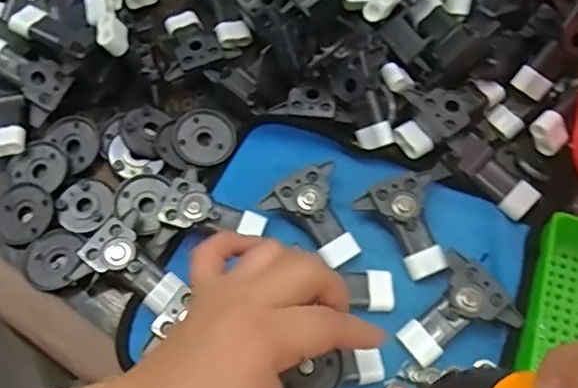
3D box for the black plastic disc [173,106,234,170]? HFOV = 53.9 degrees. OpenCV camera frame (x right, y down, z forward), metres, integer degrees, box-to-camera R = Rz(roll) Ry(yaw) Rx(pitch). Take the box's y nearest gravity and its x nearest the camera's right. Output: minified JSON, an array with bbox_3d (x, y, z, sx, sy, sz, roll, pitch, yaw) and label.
[{"bbox_3d":[-0.060,-0.040,0.400,0.043,0.005,0.043,4,73,-12],"label":"black plastic disc"}]

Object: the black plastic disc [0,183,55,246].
[{"bbox_3d":[-0.178,0.013,0.380,0.039,0.007,0.040,0,67,1],"label":"black plastic disc"}]

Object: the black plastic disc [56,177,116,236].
[{"bbox_3d":[-0.138,0.007,0.386,0.038,0.009,0.037,0,67,1],"label":"black plastic disc"}]

